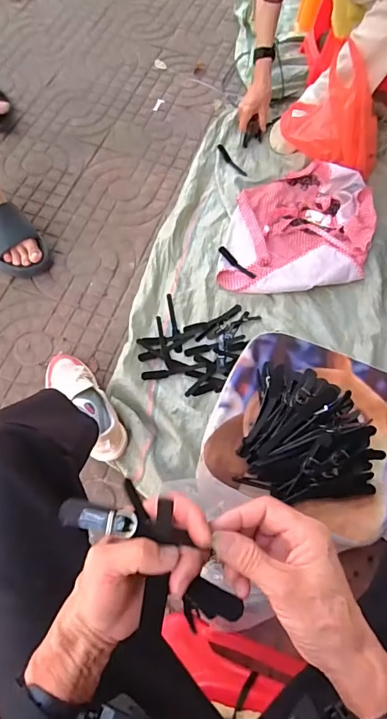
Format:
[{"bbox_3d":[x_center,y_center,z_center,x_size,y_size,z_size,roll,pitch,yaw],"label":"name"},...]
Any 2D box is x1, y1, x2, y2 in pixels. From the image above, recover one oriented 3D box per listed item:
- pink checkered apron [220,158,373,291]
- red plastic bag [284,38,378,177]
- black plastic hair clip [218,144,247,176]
[{"bbox_3d":[0.263,-0.335,1.065,0.334,0.062,0.450,14,62,6],"label":"pink checkered apron"},{"bbox_3d":[0.358,-0.614,1.100,0.112,0.210,0.275,-35,72,-20],"label":"red plastic bag"},{"bbox_3d":[0.105,-0.541,1.208,0.022,0.014,0.141,-26,65,-15],"label":"black plastic hair clip"}]

